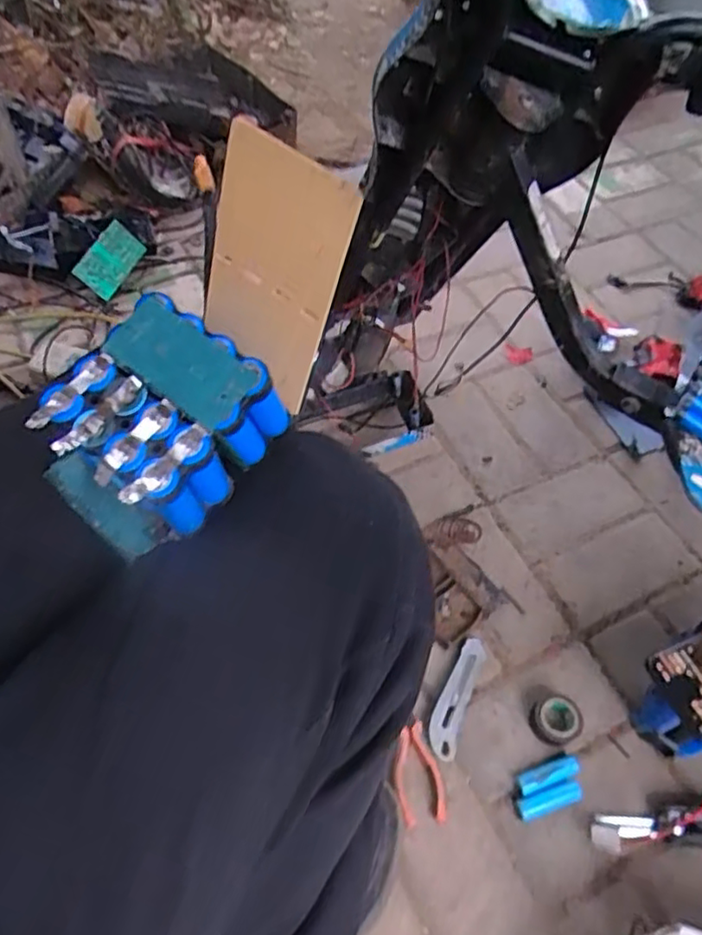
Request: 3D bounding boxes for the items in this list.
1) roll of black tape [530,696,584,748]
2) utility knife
[{"bbox_3d":[0.216,0.267,0.666,0.049,0.022,0.049,1,55,-2],"label":"roll of black tape"},{"bbox_3d":[0.114,0.247,0.685,0.033,0.009,0.132,21,56,12],"label":"utility knife"}]

